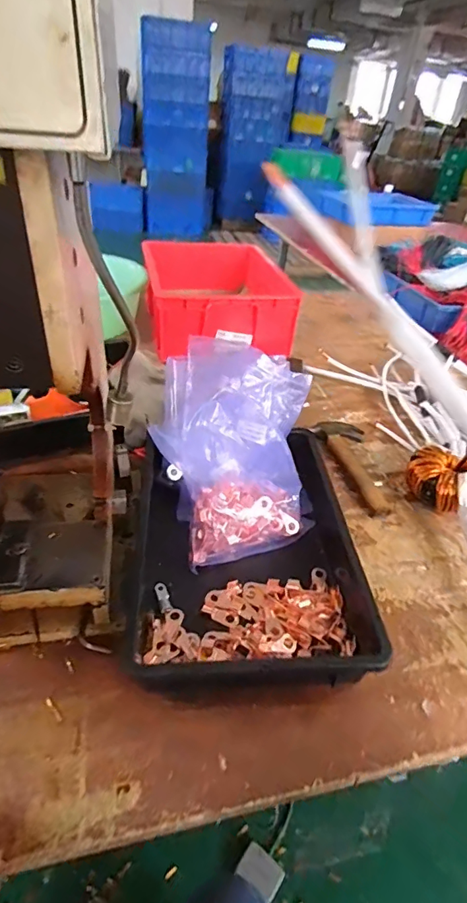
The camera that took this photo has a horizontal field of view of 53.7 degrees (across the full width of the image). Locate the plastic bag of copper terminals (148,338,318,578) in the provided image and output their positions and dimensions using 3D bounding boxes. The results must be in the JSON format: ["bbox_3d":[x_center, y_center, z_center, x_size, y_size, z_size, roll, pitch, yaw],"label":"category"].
[{"bbox_3d":[0.012,-0.010,0.609,0.203,0.180,0.210,-11,40,-21],"label":"plastic bag of copper terminals"}]

